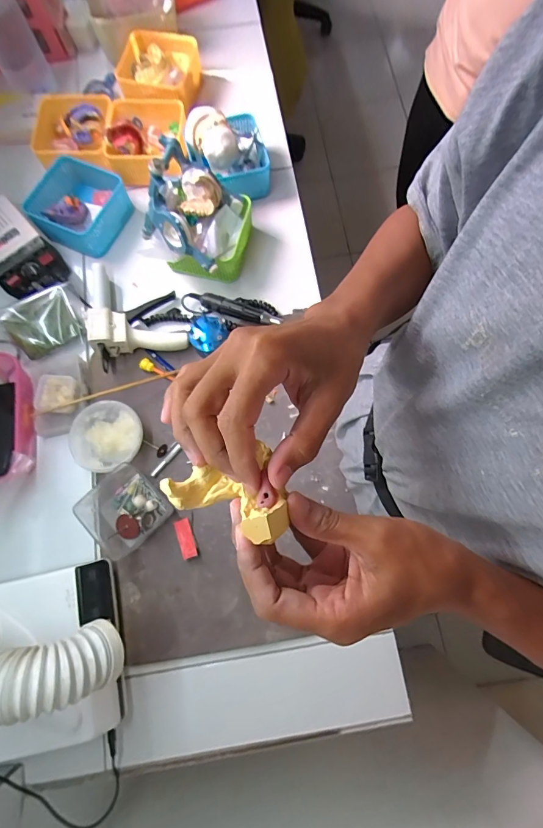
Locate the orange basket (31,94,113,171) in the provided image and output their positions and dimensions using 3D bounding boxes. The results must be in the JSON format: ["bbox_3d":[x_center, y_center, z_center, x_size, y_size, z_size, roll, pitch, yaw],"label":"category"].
[{"bbox_3d":[-0.363,-0.513,0.710,0.152,0.063,0.145,3,76,2],"label":"orange basket"}]

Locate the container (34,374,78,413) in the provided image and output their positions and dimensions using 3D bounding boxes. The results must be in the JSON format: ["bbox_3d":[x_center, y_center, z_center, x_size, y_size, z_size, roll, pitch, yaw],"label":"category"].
[{"bbox_3d":[-0.322,-0.027,0.581,0.061,0.034,0.057,5,76,2],"label":"container"}]

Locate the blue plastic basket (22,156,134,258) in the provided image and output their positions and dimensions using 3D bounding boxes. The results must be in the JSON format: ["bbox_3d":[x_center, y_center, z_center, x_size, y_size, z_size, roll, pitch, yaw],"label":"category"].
[{"bbox_3d":[-0.339,-0.366,0.677,0.152,0.053,0.147,23,77,6],"label":"blue plastic basket"}]

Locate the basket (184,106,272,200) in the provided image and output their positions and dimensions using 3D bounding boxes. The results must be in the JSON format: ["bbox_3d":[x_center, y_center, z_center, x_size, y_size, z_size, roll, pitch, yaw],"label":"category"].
[{"bbox_3d":[-0.064,-0.454,0.673,0.132,0.102,0.126,-27,77,-6],"label":"basket"}]

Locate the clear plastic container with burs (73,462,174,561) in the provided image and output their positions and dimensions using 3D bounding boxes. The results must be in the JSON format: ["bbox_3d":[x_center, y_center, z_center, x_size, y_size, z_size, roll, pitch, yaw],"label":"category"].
[{"bbox_3d":[-0.208,0.132,0.536,0.098,0.049,0.105,-43,80,-10],"label":"clear plastic container with burs"}]

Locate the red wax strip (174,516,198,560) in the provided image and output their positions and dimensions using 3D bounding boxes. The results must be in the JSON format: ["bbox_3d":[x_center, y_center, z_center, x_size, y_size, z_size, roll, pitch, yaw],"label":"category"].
[{"bbox_3d":[-0.123,0.179,0.548,0.022,0.004,0.054,-18,76,-5],"label":"red wax strip"}]

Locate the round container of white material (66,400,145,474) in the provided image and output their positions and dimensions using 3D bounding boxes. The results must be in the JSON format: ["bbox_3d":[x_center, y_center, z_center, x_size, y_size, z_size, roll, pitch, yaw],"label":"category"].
[{"bbox_3d":[-0.240,0.035,0.563,0.100,0.033,0.102,0,75,0],"label":"round container of white material"}]

